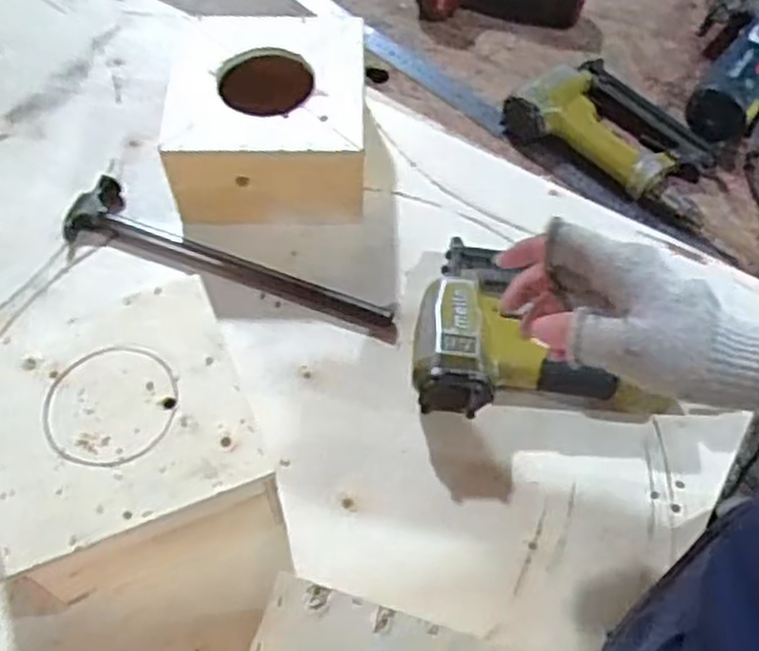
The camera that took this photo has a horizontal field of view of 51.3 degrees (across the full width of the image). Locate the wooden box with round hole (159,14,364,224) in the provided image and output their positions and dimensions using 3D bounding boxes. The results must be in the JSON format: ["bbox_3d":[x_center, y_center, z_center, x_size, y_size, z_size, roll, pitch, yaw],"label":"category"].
[{"bbox_3d":[-0.098,-0.187,0.726,0.166,0.104,0.168,0,59,-1],"label":"wooden box with round hole"}]

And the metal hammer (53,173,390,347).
[{"bbox_3d":[-0.129,-0.055,0.687,0.307,0.019,0.066,20,61,11],"label":"metal hammer"}]

